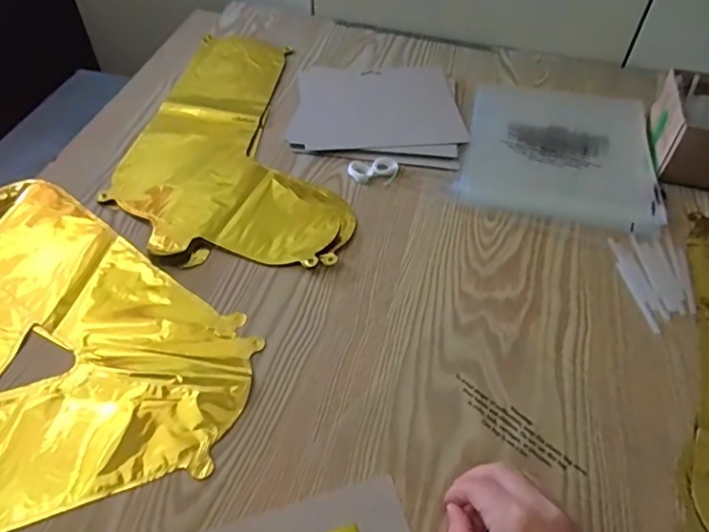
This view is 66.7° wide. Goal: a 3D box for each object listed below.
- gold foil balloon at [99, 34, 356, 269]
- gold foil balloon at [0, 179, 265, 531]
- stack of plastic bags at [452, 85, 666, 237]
[{"bbox_3d":[-0.124,-0.160,0.626,0.240,0.017,0.399,2,49,1],"label":"gold foil balloon"},{"bbox_3d":[-0.272,0.045,0.447,0.319,0.011,0.338,-15,51,-14],"label":"gold foil balloon"},{"bbox_3d":[0.237,-0.141,0.627,0.204,0.008,0.243,12,50,9],"label":"stack of plastic bags"}]

